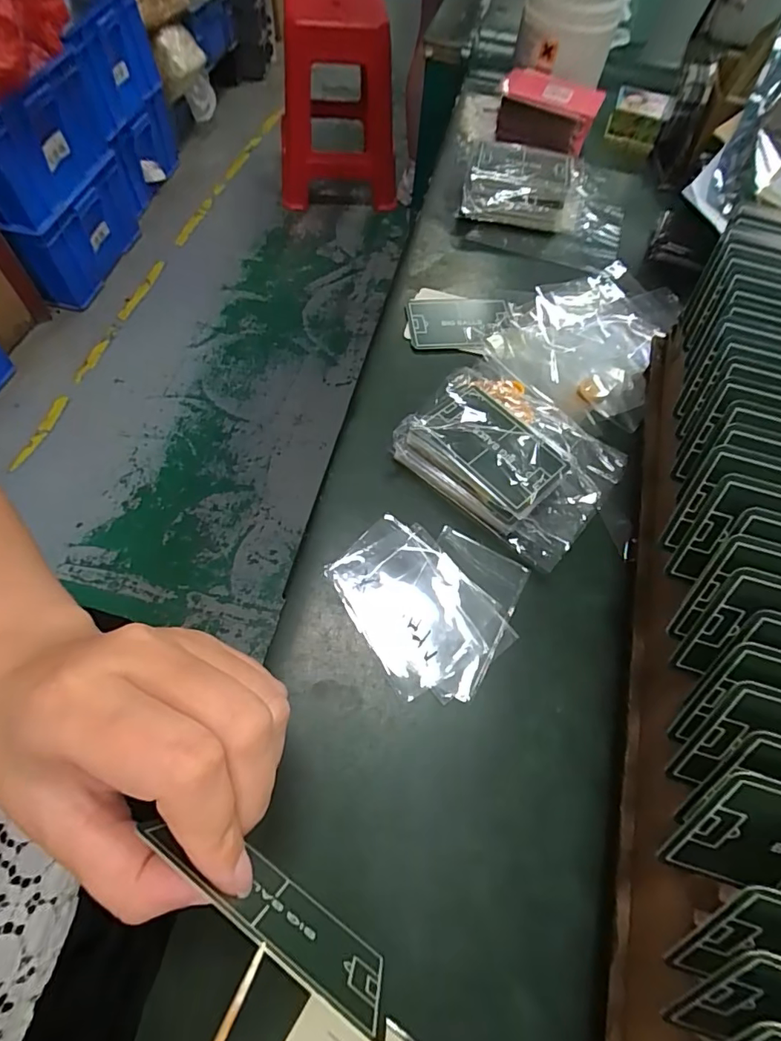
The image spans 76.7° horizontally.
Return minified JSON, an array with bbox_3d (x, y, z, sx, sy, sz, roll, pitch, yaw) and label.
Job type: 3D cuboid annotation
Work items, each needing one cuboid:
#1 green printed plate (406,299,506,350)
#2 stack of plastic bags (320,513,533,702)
[{"bbox_3d":[0.052,-0.156,0.389,0.075,0.005,0.053,1,68,0],"label":"green printed plate"},{"bbox_3d":[0.021,0.041,0.280,0.102,0.008,0.094,39,66,16],"label":"stack of plastic bags"}]

